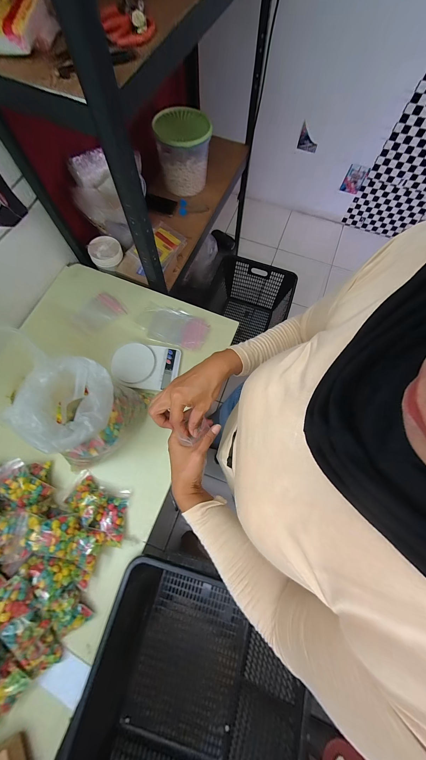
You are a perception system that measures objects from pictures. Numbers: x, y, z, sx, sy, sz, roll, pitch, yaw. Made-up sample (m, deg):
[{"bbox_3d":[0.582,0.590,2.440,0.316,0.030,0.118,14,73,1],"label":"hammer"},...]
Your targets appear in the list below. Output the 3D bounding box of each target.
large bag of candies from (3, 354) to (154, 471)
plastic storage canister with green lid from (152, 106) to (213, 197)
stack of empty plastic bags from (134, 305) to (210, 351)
[{"bbox_3d":[-0.268,0.066,0.539,0.166,0.225,0.186,18,73,4],"label":"large bag of candies"},{"bbox_3d":[-0.101,-0.834,0.918,0.184,0.196,0.169,6,72,1],"label":"plastic storage canister with green lid"},{"bbox_3d":[-0.123,-0.164,0.736,0.216,0.019,0.119,15,73,4],"label":"stack of empty plastic bags"}]

